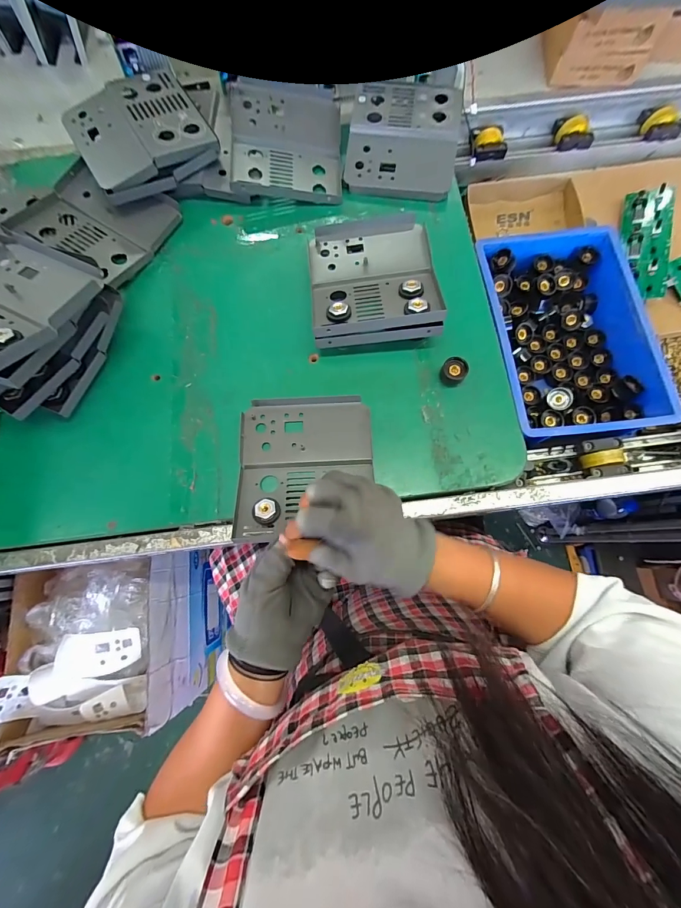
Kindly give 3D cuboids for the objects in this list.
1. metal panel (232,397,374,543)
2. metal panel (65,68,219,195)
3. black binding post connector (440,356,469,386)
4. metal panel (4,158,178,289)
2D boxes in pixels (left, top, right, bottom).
[{"bbox_3d":[-0.041,0.011,0.420,0.155,0.025,0.171,-2,76,0],"label":"metal panel"},{"bbox_3d":[-0.282,-0.454,0.499,0.168,0.026,0.163,-30,77,-6],"label":"metal panel"},{"bbox_3d":[0.141,-0.103,0.446,0.029,0.024,0.027,0,76,1],"label":"black binding post connector"},{"bbox_3d":[-0.342,-0.331,0.508,0.177,0.036,0.158,29,78,8],"label":"metal panel"}]

